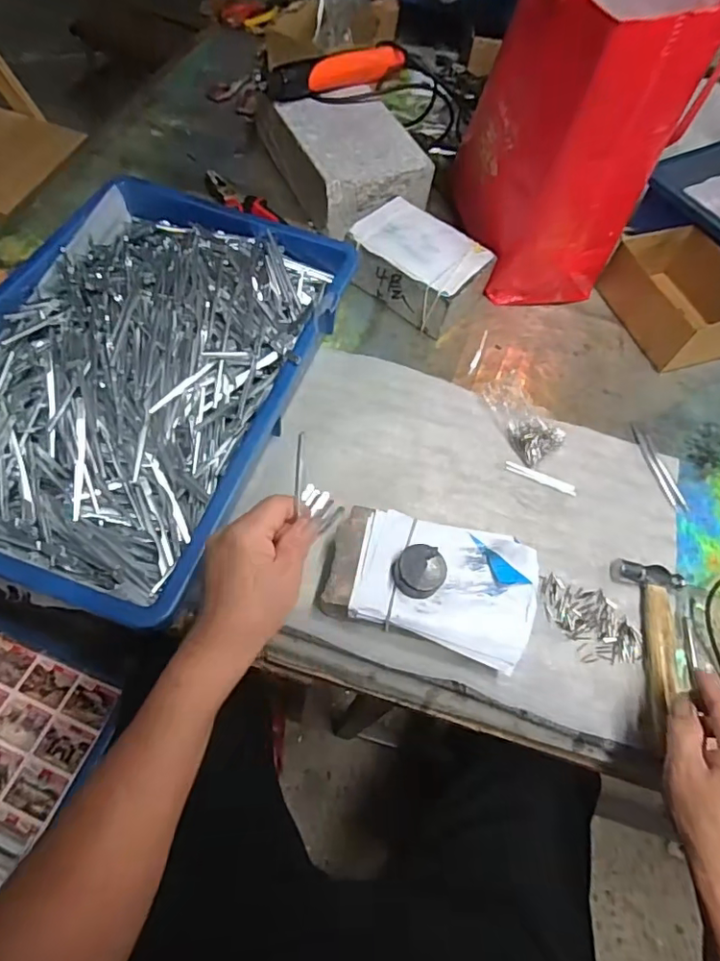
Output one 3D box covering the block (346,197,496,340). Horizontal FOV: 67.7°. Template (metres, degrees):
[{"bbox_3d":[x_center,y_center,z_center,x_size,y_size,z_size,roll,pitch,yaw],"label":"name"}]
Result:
[{"bbox_3d":[0.068,-0.252,0.631,0.149,0.065,0.110,34,63,11],"label":"block"}]

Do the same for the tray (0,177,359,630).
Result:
[{"bbox_3d":[-0.203,-0.107,0.493,0.288,0.068,0.427,19,60,3],"label":"tray"}]

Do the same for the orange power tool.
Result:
[{"bbox_3d":[-0.023,-0.522,0.681,0.195,0.040,0.046,-27,68,-20],"label":"orange power tool"}]

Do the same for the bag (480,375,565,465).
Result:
[{"bbox_3d":[0.170,-0.070,0.557,0.061,0.031,0.092,-31,69,-22],"label":"bag"}]

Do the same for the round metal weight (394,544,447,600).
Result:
[{"bbox_3d":[0.048,0.072,0.425,0.037,0.021,0.039,3,61,-6],"label":"round metal weight"}]

